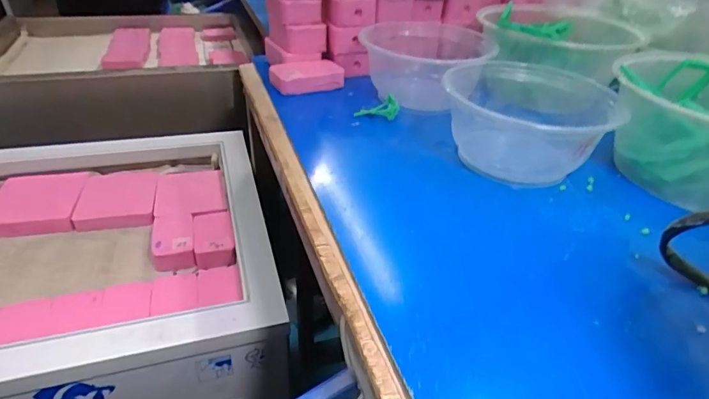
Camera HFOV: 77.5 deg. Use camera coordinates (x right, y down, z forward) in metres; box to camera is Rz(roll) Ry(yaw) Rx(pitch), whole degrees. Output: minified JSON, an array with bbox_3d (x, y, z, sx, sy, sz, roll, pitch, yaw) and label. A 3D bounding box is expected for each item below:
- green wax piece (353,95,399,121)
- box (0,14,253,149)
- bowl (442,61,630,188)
[{"bbox_3d":[0.020,-0.085,0.421,0.042,0.020,0.011,-7,33,13],"label":"green wax piece"},{"bbox_3d":[-0.463,-0.274,0.893,0.471,0.107,0.400,-7,37,-15],"label":"box"},{"bbox_3d":[0.140,-0.066,0.368,0.113,0.061,0.118,2,35,-1],"label":"bowl"}]

